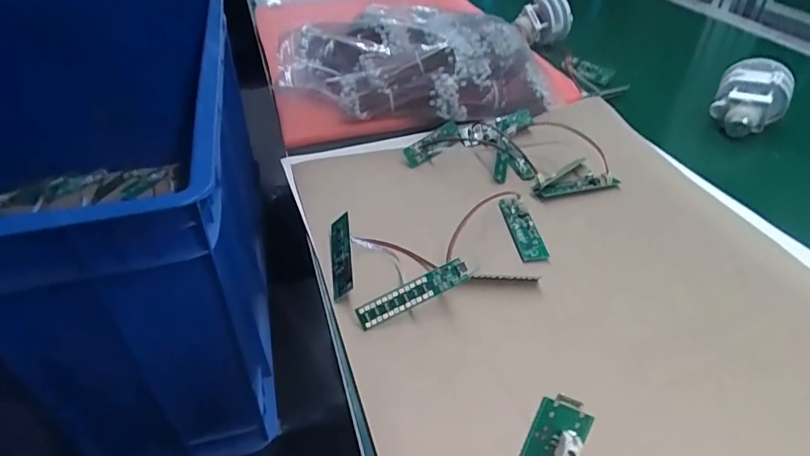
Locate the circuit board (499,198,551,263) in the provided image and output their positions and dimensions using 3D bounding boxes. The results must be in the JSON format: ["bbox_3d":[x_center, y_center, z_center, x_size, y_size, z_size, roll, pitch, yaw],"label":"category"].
[{"bbox_3d":[0.102,-0.001,0.443,0.022,0.008,0.073,-5,39,-5],"label":"circuit board"}]

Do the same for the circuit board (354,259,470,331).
[{"bbox_3d":[0.006,0.047,0.364,0.082,0.018,0.004,-26,3,-3],"label":"circuit board"}]

